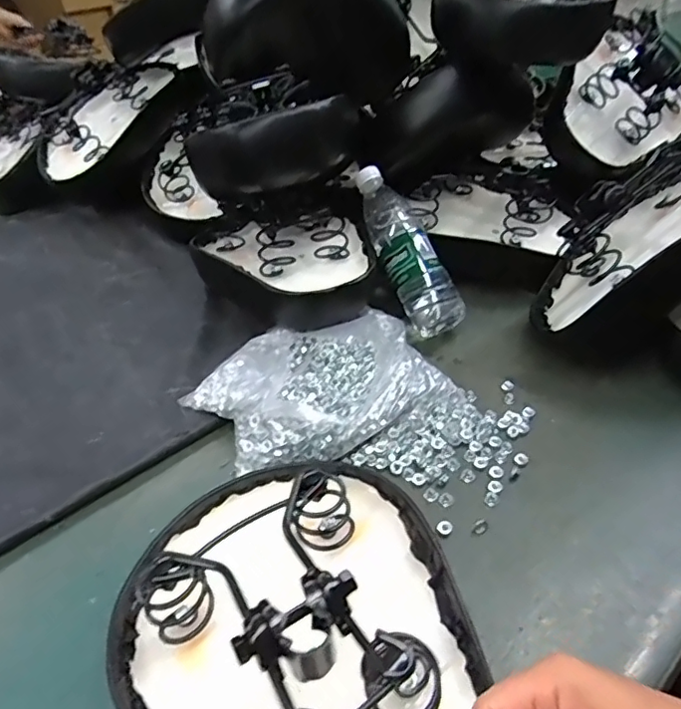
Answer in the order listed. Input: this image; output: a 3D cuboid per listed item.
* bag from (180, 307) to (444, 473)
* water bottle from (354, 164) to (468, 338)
[{"bbox_3d":[-0.026,0.021,0.588,0.243,0.056,0.177,-24,44,-22],"label":"bag"},{"bbox_3d":[0.083,-0.135,0.695,0.076,0.066,0.231,-20,74,-18],"label":"water bottle"}]

